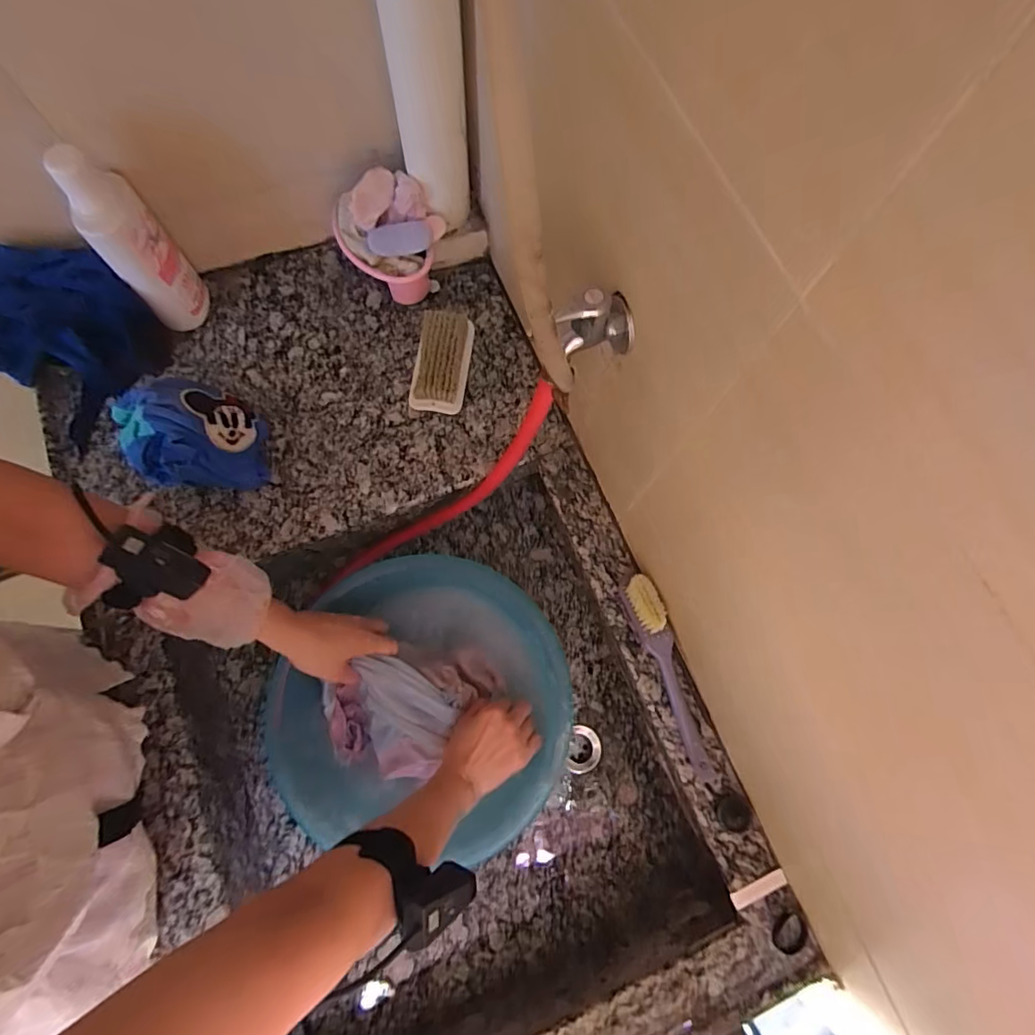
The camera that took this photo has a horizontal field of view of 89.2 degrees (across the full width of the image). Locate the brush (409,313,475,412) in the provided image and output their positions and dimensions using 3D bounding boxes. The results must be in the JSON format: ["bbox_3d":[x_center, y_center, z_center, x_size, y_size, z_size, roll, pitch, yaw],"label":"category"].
[{"bbox_3d":[-0.099,-0.201,0.670,0.069,0.042,0.131,5,75,-1],"label":"brush"}]

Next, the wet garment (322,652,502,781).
[{"bbox_3d":[-0.131,0.244,0.643,0.213,0.122,0.137,-7,74,-3],"label":"wet garment"}]

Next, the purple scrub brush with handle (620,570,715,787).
[{"bbox_3d":[0.169,0.169,0.573,0.030,0.044,0.225,-19,76,-7],"label":"purple scrub brush with handle"}]

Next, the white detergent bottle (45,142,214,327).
[{"bbox_3d":[-0.424,-0.300,0.590,0.068,0.209,0.065,-38,80,-11],"label":"white detergent bottle"}]

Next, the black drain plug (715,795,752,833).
[{"bbox_3d":[0.229,0.313,0.554,0.036,0.008,0.034,0,74,-1],"label":"black drain plug"}]

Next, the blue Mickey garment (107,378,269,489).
[{"bbox_3d":[-0.368,-0.090,0.589,0.152,0.103,0.099,4,75,-2],"label":"blue Mickey garment"}]

